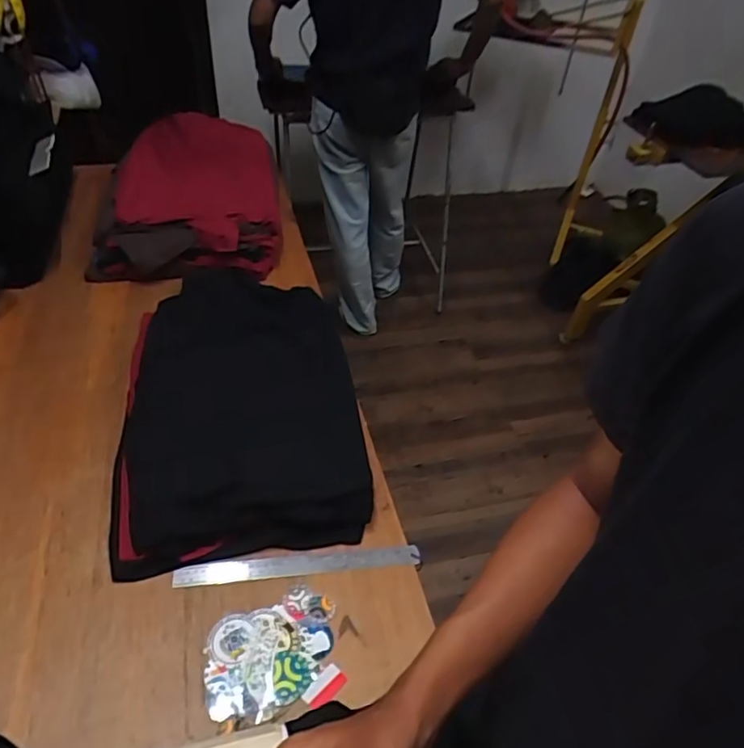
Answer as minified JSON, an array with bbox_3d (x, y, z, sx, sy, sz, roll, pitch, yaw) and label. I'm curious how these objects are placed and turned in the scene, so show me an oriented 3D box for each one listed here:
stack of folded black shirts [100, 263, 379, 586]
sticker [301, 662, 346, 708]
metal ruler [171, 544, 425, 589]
[{"bbox_3d":[-0.218,0.006,0.967,0.354,0.074,0.615,-4,46,-11],"label":"stack of folded black shirts"},{"bbox_3d":[-0.057,0.366,0.678,0.026,0.005,0.053,36,51,26],"label":"sticker"},{"bbox_3d":[-0.095,0.256,0.777,0.322,0.006,0.030,-3,50,-10],"label":"metal ruler"}]

